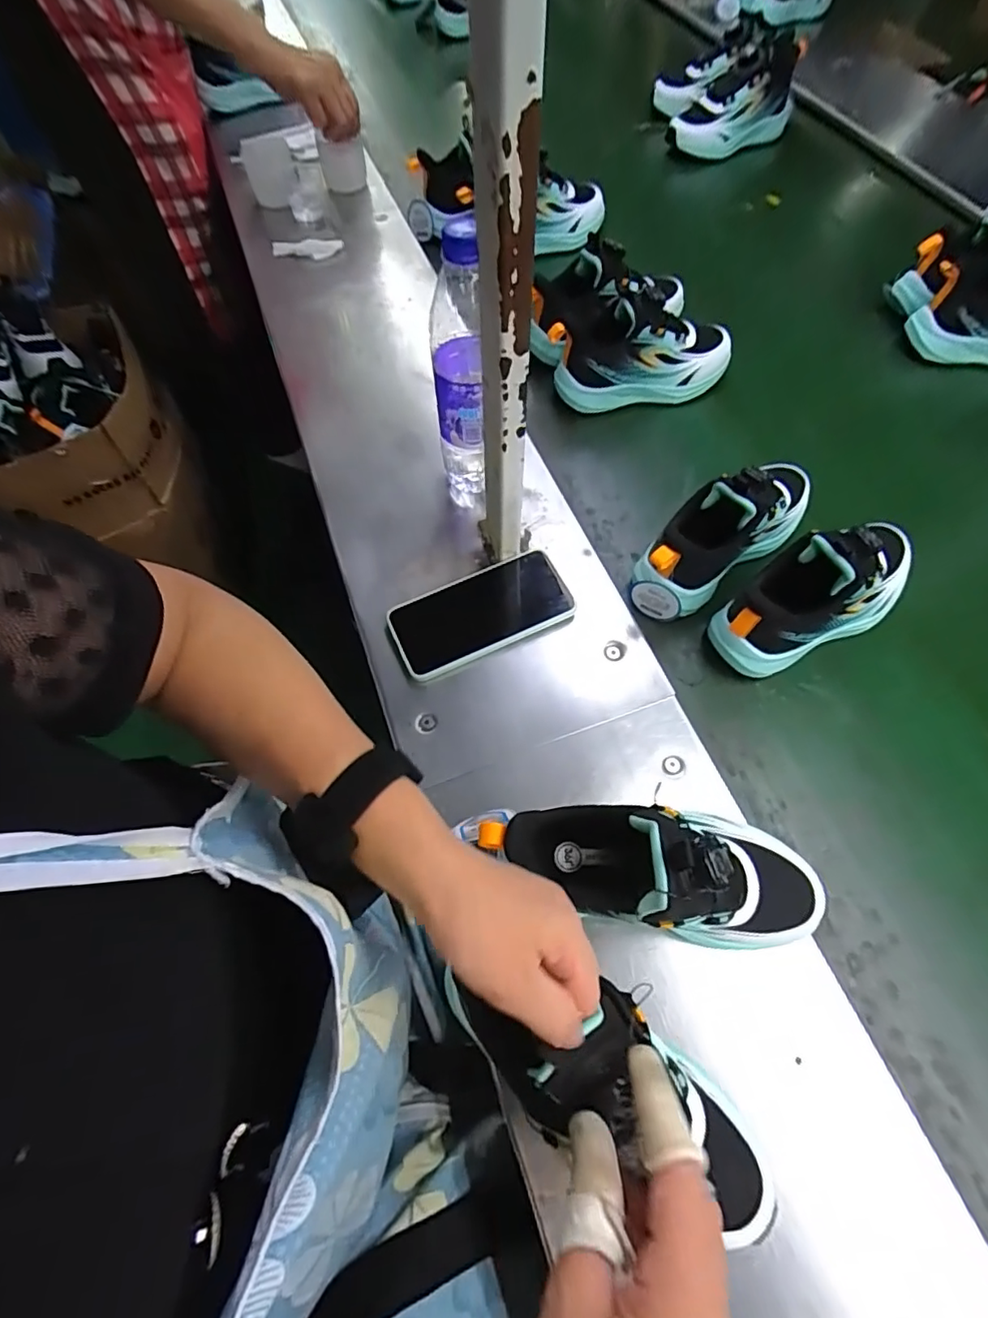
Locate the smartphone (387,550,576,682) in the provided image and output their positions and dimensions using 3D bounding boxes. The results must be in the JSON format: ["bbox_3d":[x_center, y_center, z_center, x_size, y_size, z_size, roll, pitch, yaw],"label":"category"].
[{"bbox_3d":[-0.012,-0.042,0.505,0.158,0.015,0.075,-23,63,-8],"label":"smartphone"}]

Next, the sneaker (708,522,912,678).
[{"bbox_3d":[0.284,-0.061,0.472,0.208,0.116,0.073,-24,62,-10],"label":"sneaker"}]

